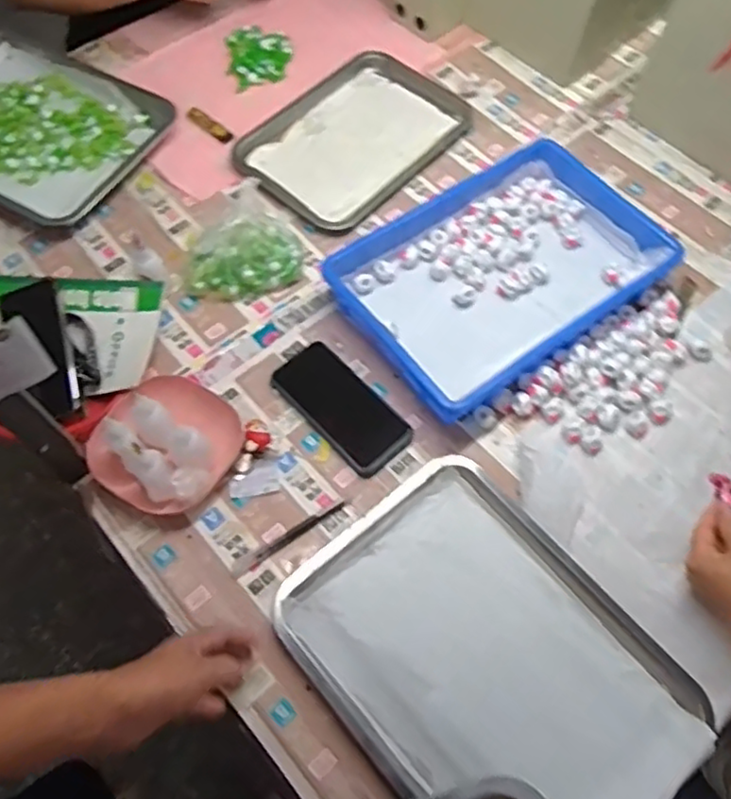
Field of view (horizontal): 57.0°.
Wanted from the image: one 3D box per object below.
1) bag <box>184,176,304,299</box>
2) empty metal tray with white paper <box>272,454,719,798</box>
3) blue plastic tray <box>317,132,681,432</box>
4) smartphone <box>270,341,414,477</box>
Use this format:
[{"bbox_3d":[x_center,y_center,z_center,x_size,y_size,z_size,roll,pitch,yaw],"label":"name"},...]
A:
[{"bbox_3d":[-0.140,-0.182,0.826,0.130,0.045,0.159,26,68,11],"label":"bag"},{"bbox_3d":[0.114,0.242,0.629,0.264,0.041,0.349,-38,71,-16],"label":"empty metal tray with white paper"},{"bbox_3d":[0.164,-0.153,0.793,0.372,0.058,0.239,-35,70,-14],"label":"blue plastic tray"},{"bbox_3d":[-0.027,0.007,0.753,0.078,0.007,0.165,-41,72,-16],"label":"smartphone"}]

